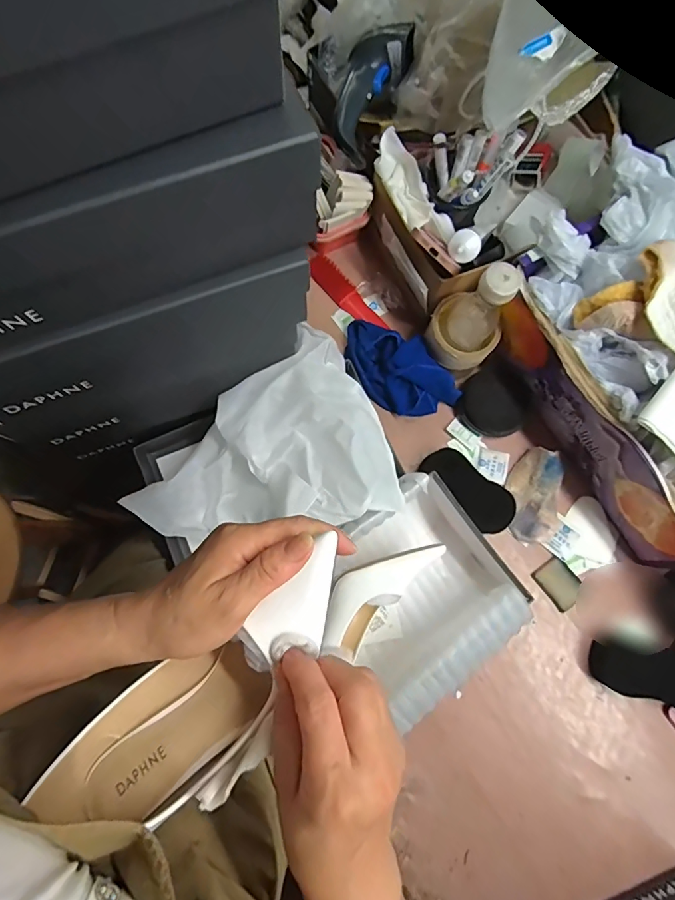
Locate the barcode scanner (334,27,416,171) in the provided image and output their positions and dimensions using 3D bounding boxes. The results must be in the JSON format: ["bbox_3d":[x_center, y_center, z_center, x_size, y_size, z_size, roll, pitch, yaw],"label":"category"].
[{"bbox_3d":[0.035,-0.463,0.593,0.066,0.055,0.155,32,100,6],"label":"barcode scanner"}]

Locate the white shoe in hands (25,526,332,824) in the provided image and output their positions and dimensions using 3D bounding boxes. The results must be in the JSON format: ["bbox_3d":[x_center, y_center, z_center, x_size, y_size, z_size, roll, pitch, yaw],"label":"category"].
[{"bbox_3d":[-0.084,0.154,0.278,0.239,0.066,0.067,-43,82,3],"label":"white shoe in hands"}]

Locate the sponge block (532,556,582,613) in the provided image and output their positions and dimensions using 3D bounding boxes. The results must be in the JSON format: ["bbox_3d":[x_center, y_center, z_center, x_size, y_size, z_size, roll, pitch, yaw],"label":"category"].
[{"bbox_3d":[0.289,0.174,0.590,0.047,0.010,0.059,-36,81,-8],"label":"sponge block"}]

